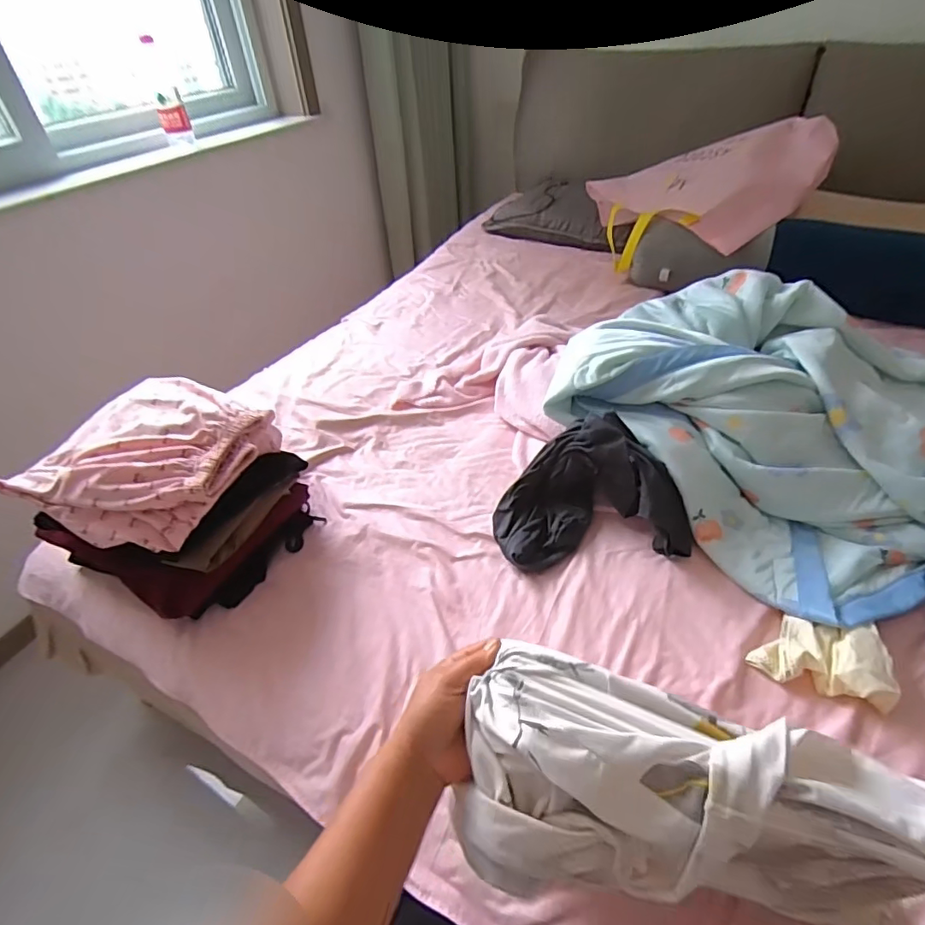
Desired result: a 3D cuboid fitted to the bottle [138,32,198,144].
[{"bbox_3d":[-0.710,-0.888,1.258,0.063,0.184,0.061,-19,45,-15],"label":"bottle"}]

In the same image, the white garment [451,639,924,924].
[{"bbox_3d":[0.170,0.244,0.377,0.337,0.128,0.132,10,45,9],"label":"white garment"}]

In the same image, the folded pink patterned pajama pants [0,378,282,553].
[{"bbox_3d":[-0.401,-0.010,0.710,0.225,0.087,0.271,12,46,18],"label":"folded pink patterned pajama pants"}]

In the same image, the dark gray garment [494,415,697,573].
[{"bbox_3d":[0.175,0.041,0.743,0.258,0.137,0.164,-6,43,0],"label":"dark gray garment"}]

